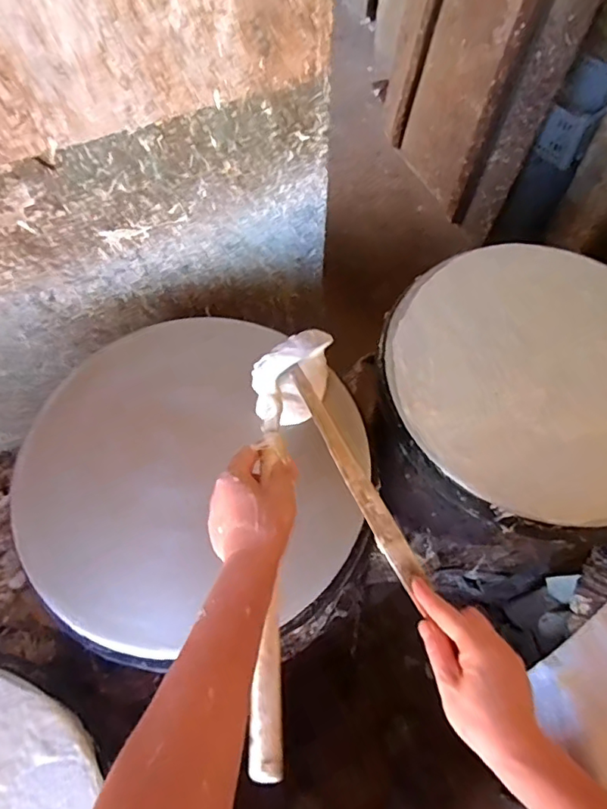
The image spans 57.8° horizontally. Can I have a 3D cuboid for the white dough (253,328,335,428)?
[{"bbox_3d":[-0.006,-0.025,0.581,0.105,0.084,0.066,-26,67,-14],"label":"white dough"}]

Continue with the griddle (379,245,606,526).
[{"bbox_3d":[0.291,-0.043,0.656,0.367,0.020,0.361,1,63,-1],"label":"griddle"}]

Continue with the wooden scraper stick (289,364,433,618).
[{"bbox_3d":[0.047,0.064,0.566,0.030,0.010,0.258,-15,61,-31],"label":"wooden scraper stick"}]

